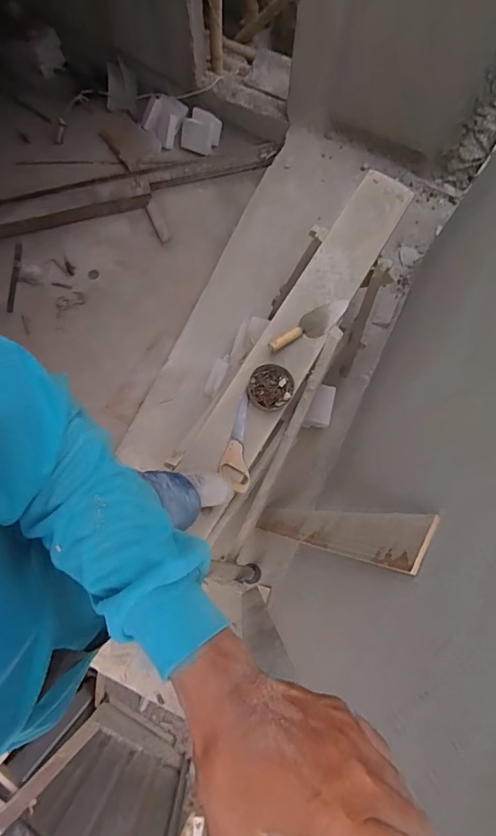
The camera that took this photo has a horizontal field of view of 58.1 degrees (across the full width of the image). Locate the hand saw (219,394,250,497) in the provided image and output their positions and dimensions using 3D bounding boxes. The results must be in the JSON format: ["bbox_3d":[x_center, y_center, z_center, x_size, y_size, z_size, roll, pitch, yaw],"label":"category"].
[{"bbox_3d":[-0.041,0.080,1.364,0.088,0.025,0.292,0,77,-1],"label":"hand saw"}]

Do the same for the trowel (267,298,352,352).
[{"bbox_3d":[0.201,-0.303,1.443,0.316,0.074,0.091,-32,79,-8],"label":"trowel"}]

